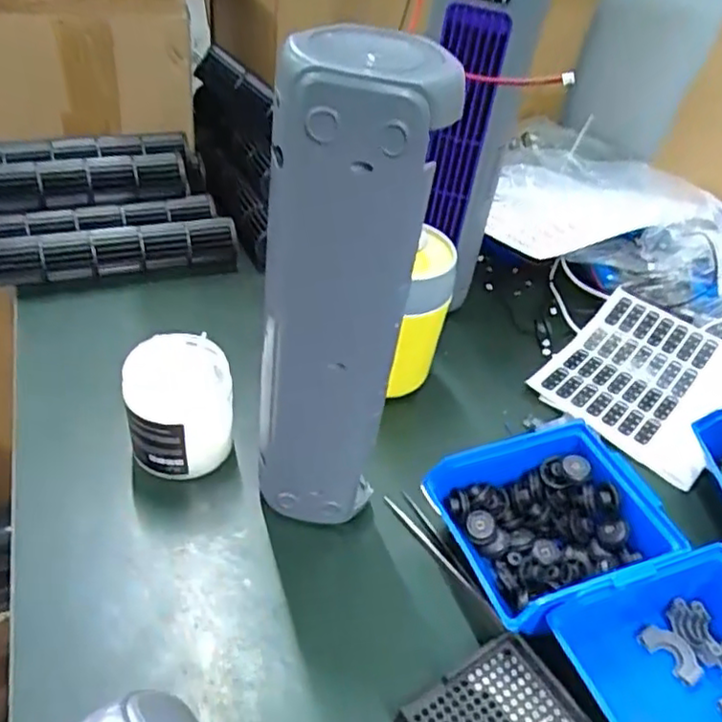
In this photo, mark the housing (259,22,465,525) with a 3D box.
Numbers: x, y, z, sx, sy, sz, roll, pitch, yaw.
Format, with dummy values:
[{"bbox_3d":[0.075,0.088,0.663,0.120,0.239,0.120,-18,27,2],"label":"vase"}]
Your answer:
[{"bbox_3d":[-0.015,-0.015,0.402,0.082,0.319,0.069,0,43,-9],"label":"housing"}]

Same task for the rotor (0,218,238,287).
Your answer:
[{"bbox_3d":[-0.241,-0.107,0.666,0.233,0.038,0.040,-8,45,-18],"label":"rotor"}]

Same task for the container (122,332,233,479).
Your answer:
[{"bbox_3d":[-0.133,0.040,0.499,0.073,0.093,0.074,0,43,-10],"label":"container"}]

